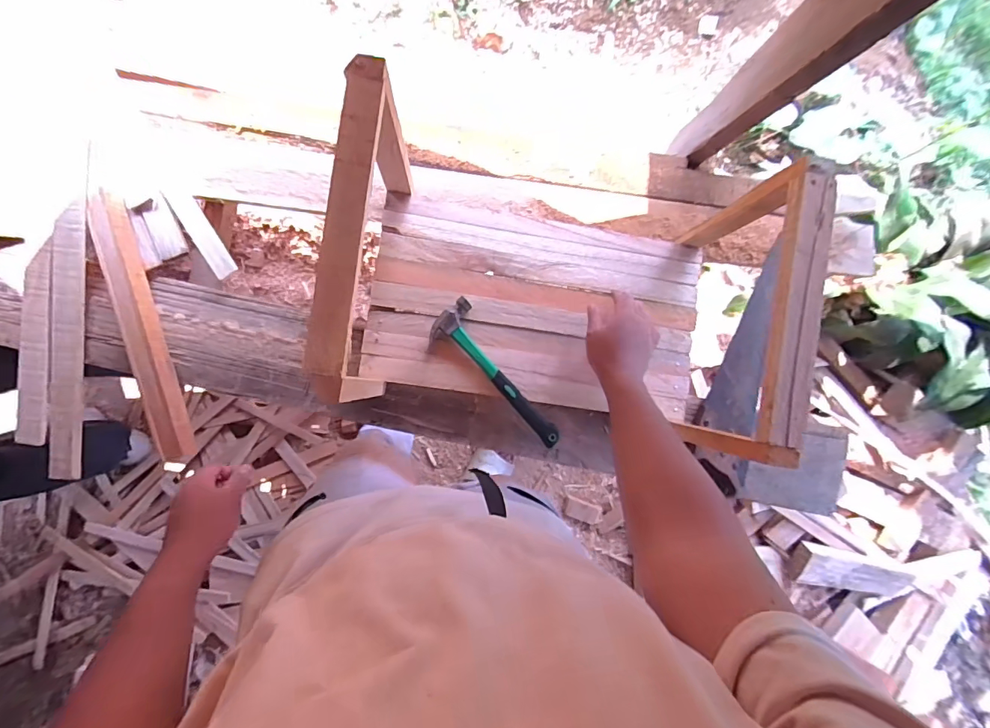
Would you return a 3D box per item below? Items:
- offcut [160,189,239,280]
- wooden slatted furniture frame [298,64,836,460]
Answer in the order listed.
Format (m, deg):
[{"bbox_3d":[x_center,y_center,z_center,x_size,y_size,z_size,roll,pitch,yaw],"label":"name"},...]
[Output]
[{"bbox_3d":[-0.446,-0.200,0.695,0.035,0.015,0.151,-33,90,-5],"label":"offcut"},{"bbox_3d":[0.076,-0.096,0.603,0.507,0.305,0.331,8,87,-4],"label":"wooden slatted furniture frame"}]

